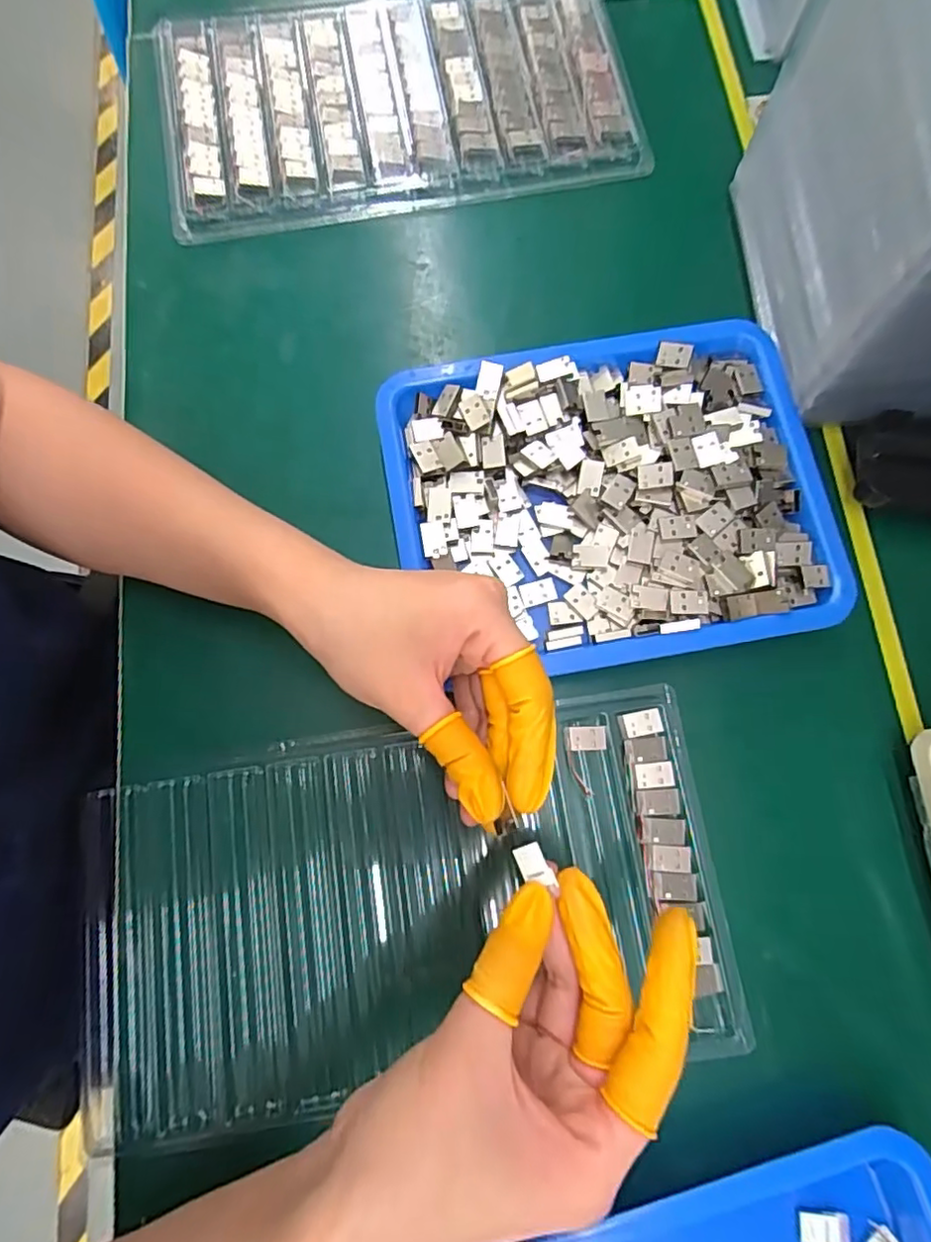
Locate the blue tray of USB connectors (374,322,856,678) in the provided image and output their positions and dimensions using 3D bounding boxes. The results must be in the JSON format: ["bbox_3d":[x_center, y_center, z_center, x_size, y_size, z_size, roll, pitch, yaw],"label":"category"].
[{"bbox_3d":[0.073,-0.062,0.317,0.217,0.033,0.169,-9,77,-2],"label":"blue tray of USB connectors"}]

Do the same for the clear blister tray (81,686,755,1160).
[{"bbox_3d":[-0.030,0.131,0.285,0.292,0.012,0.158,-7,77,-2],"label":"clear blister tray"}]

